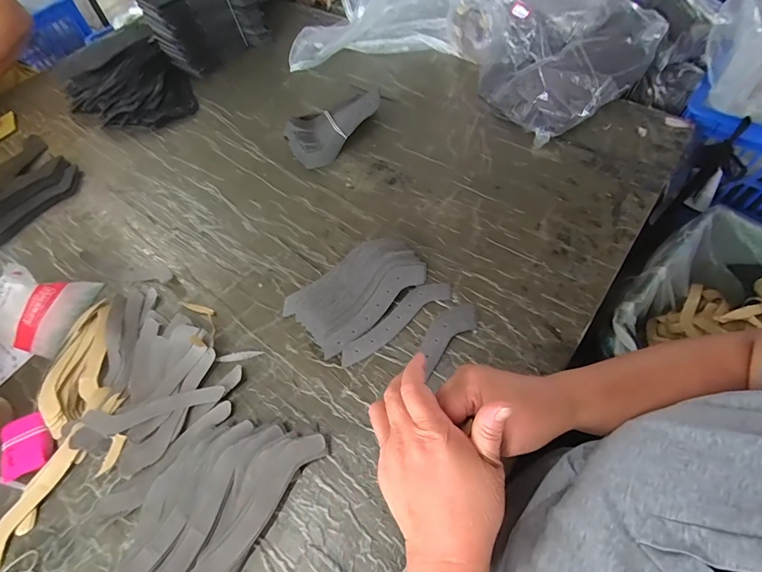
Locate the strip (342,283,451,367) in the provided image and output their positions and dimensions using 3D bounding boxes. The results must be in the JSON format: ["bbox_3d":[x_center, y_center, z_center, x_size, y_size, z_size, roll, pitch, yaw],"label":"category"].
[{"bbox_3d":[0.018,0.042,0.496,0.165,0.006,0.038,-32,62,-15],"label":"strip"}]

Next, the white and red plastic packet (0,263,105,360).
[{"bbox_3d":[-0.501,0.018,0.546,0.179,0.040,0.115,16,61,13],"label":"white and red plastic packet"}]

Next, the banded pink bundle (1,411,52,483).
[{"bbox_3d":[-0.409,0.181,0.452,0.051,0.015,0.069,-30,61,-14],"label":"banded pink bundle"}]

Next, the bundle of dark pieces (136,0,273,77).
[{"bbox_3d":[-0.371,-0.564,0.838,0.217,0.146,0.082,-32,62,-15],"label":"bundle of dark pieces"}]

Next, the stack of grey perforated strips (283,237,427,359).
[{"bbox_3d":[-0.032,-0.002,0.514,0.174,0.033,0.107,-38,63,-18],"label":"stack of grey perforated strips"}]

